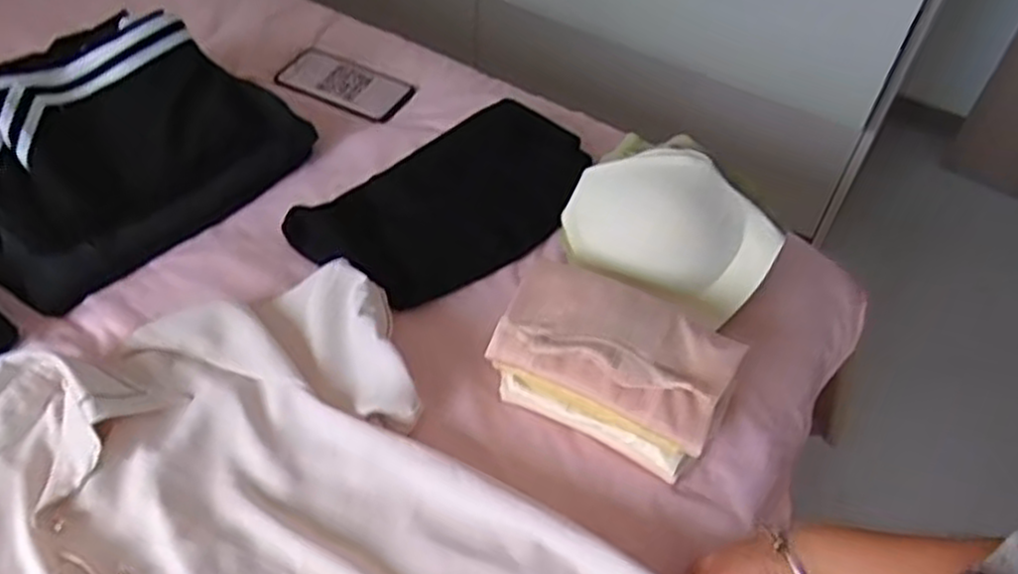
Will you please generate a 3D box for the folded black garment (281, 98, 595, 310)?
[{"bbox_3d":[-0.052,-0.087,0.798,0.300,0.058,0.167,-33,58,-30],"label":"folded black garment"}]

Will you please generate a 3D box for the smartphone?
[{"bbox_3d":[-0.207,-0.248,0.968,0.165,0.015,0.089,27,51,19],"label":"smartphone"}]

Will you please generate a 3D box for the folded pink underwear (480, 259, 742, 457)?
[{"bbox_3d":[0.088,0.046,0.649,0.189,0.044,0.104,24,50,17],"label":"folded pink underwear"}]

